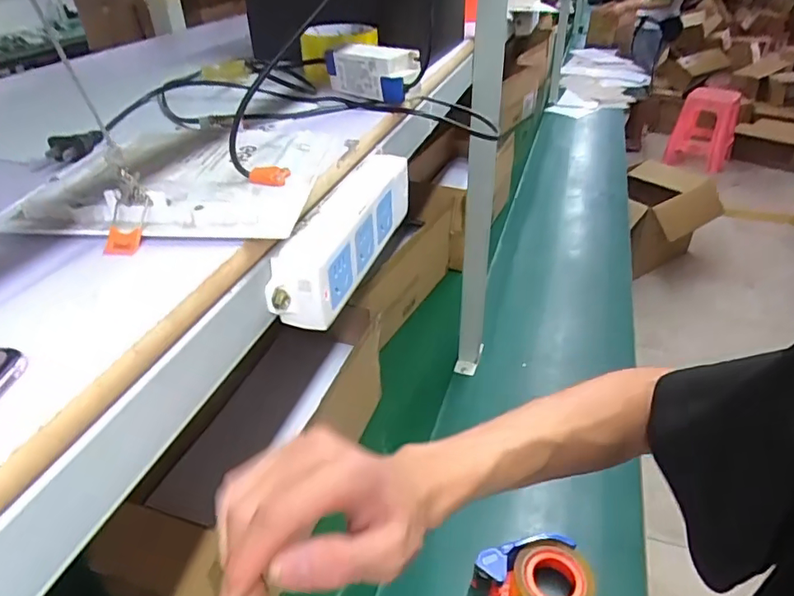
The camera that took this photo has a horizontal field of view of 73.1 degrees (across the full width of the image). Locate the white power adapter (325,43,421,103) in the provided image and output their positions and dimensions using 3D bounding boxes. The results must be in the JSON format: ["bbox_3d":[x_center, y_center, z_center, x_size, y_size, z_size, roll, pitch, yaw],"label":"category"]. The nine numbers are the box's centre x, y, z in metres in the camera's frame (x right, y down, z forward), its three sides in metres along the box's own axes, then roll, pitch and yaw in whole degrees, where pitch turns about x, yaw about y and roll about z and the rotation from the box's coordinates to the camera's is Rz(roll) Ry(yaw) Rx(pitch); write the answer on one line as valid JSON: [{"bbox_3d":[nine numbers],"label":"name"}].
[{"bbox_3d":[-0.023,-0.216,0.506,0.031,0.044,0.108,-28,43,-32],"label":"white power adapter"}]

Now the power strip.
[{"bbox_3d":[-0.032,-0.048,0.381,0.033,0.050,0.182,11,37,16],"label":"power strip"}]

